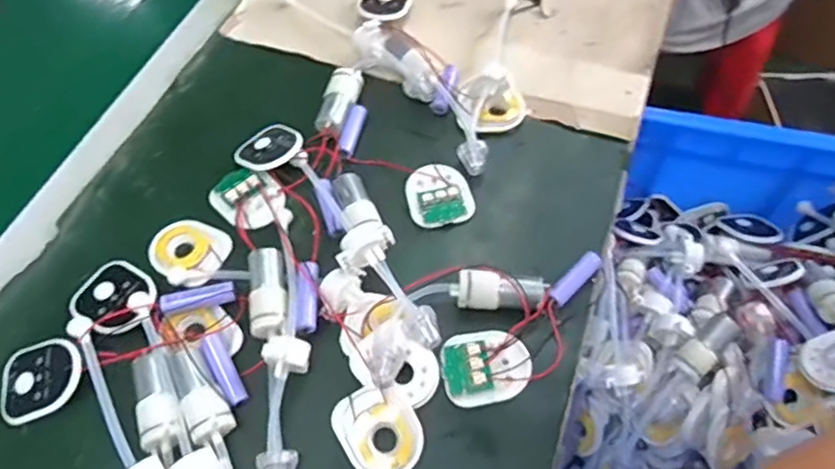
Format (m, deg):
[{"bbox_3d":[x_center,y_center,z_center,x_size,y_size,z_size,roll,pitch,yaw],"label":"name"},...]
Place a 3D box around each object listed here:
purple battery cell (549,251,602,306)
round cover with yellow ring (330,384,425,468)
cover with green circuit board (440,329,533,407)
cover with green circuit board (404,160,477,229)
[{"bbox_3d":[0.114,0.032,0.444,0.014,0.012,0.052,40,67,22],"label":"purple battery cell"},{"bbox_3d":[-0.024,0.123,0.387,0.048,0.014,0.056,-28,62,-15],"label":"round cover with yellow ring"},{"bbox_3d":[0.046,0.086,0.410,0.058,0.010,0.051,-3,58,0],"label":"cover with green circuit board"},{"bbox_3d":[0.017,-0.031,0.488,0.050,0.012,0.054,-14,59,-7],"label":"cover with green circuit board"}]

